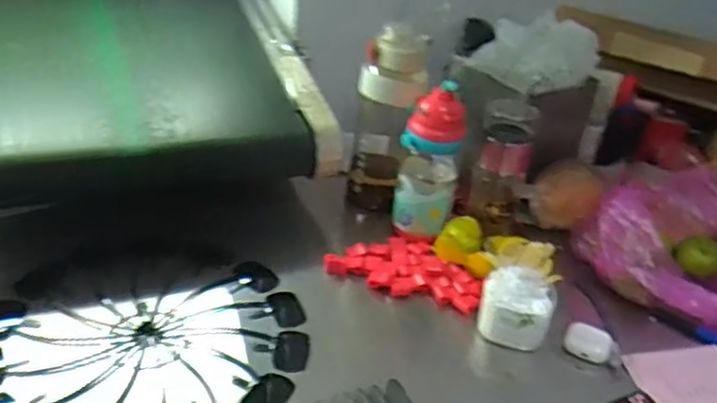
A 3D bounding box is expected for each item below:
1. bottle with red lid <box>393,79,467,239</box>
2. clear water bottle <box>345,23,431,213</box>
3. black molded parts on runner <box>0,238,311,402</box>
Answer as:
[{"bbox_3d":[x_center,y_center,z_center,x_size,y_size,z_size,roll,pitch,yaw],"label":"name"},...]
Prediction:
[{"bbox_3d":[0.093,-0.051,0.875,0.077,0.197,0.073,12,33,6],"label":"bottle with red lid"},{"bbox_3d":[0.035,-0.093,0.902,0.088,0.262,0.102,9,32,2],"label":"clear water bottle"},{"bbox_3d":[-0.220,0.145,0.709,0.319,0.023,0.301,-1,34,-14],"label":"black molded parts on runner"}]

